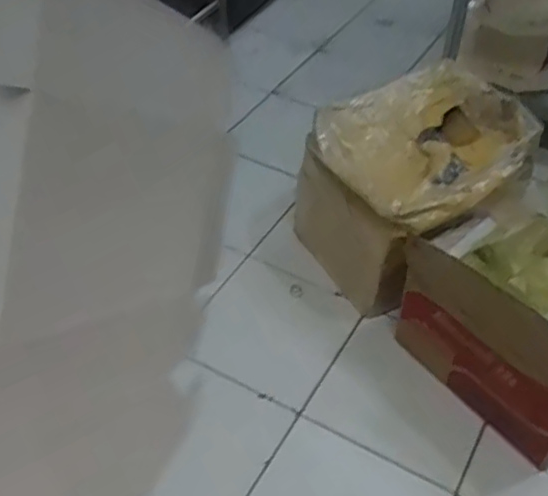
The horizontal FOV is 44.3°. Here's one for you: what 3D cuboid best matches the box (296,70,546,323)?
[{"bbox_3d":[0.277,-0.130,1.412,0.399,0.326,0.390,-26,51,-23],"label":"box"}]

